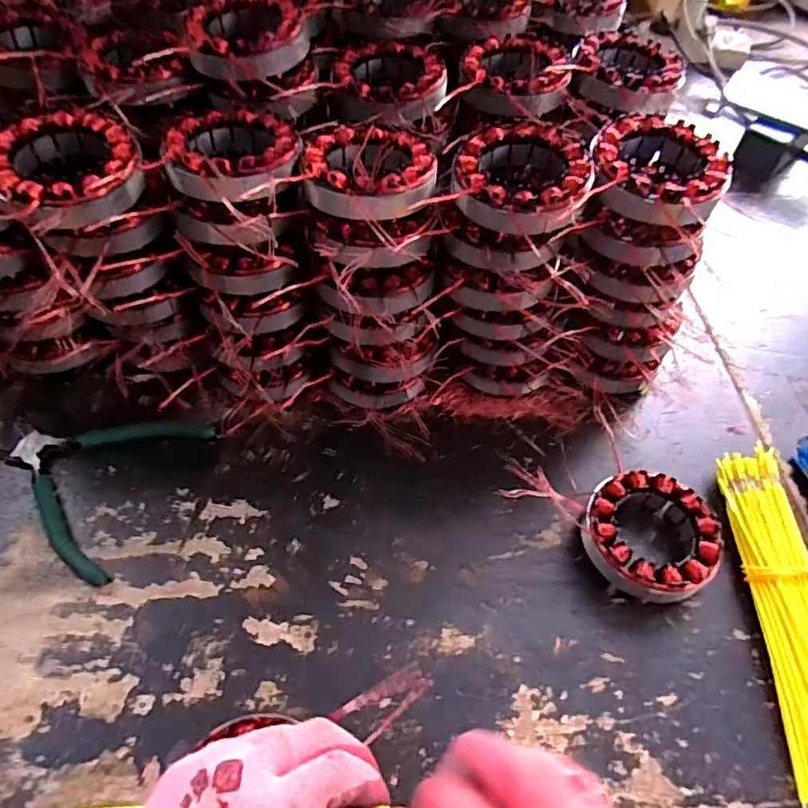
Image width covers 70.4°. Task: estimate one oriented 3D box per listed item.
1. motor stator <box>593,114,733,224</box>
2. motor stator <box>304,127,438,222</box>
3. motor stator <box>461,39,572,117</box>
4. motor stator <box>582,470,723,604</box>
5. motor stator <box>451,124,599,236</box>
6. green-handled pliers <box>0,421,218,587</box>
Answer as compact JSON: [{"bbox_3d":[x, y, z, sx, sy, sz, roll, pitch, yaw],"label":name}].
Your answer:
[{"bbox_3d":[0.165,-0.153,0.374,0.081,0.030,0.085,18,54,8],"label":"motor stator"},{"bbox_3d":[-0.022,-0.151,0.373,0.085,0.025,0.083,22,55,11],"label":"motor stator"},{"bbox_3d":[0.087,-0.259,0.455,0.082,0.028,0.093,6,53,0],"label":"motor stator"},{"bbox_3d":[0.169,0.092,0.397,0.084,0.034,0.086,2,50,-3],"label":"motor stator"},{"bbox_3d":[0.075,-0.142,0.370,0.087,0.037,0.096,6,53,-1],"label":"motor stator"},{"bbox_3d":[-0.229,0.045,0.419,0.132,0.011,0.131,21,52,13],"label":"green-handled pliers"}]

